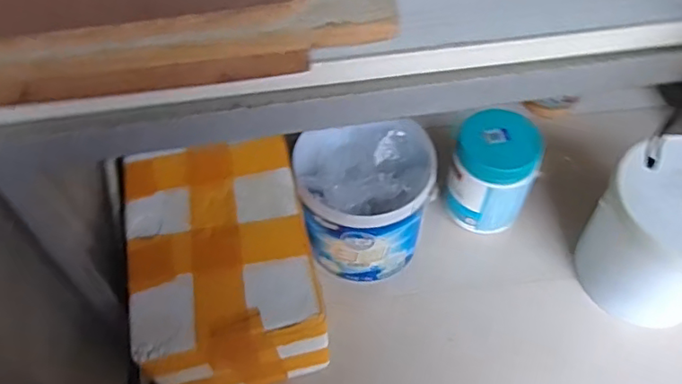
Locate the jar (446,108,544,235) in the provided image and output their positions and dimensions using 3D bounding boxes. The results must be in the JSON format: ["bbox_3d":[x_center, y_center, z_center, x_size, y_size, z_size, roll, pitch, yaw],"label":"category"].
[{"bbox_3d":[0.183,-0.021,0.699,0.101,0.133,0.083,14,56,12],"label":"jar"}]

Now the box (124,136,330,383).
[{"bbox_3d":[-0.121,0.083,0.627,0.173,0.146,0.224,-11,55,-6],"label":"box"}]

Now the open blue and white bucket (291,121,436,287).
[{"bbox_3d":[0.028,0.008,0.689,0.149,0.137,0.148,-1,55,1],"label":"open blue and white bucket"}]

